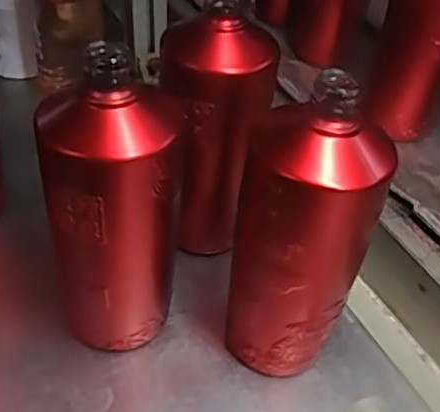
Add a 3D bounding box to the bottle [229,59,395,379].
[{"bbox_3d":[0.047,0.025,0.375,0.064,0.209,0.069,1,41,-1],"label":"bottle"}]

